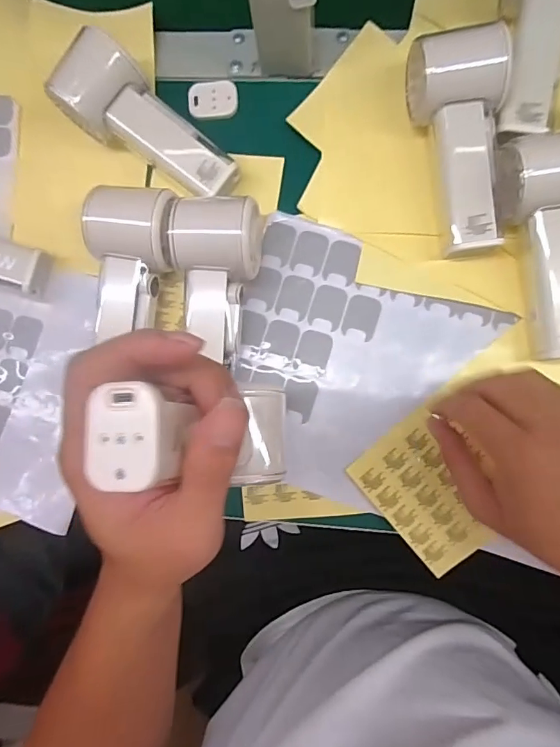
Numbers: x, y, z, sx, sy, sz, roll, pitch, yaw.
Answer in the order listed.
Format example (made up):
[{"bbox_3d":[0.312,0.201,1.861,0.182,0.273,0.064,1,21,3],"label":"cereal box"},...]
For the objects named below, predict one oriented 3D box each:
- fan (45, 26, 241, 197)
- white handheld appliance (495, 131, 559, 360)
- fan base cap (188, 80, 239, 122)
[{"bbox_3d":[-0.104,-0.185,0.347,0.148,0.044,0.062,41,90,5],"label":"fan"},{"bbox_3d":[0.186,-0.083,0.314,0.059,0.058,0.141,-4,86,4],"label":"white handheld appliance"},{"bbox_3d":[-0.055,-0.223,0.375,0.039,0.004,0.033,-6,86,4],"label":"fan base cap"}]

